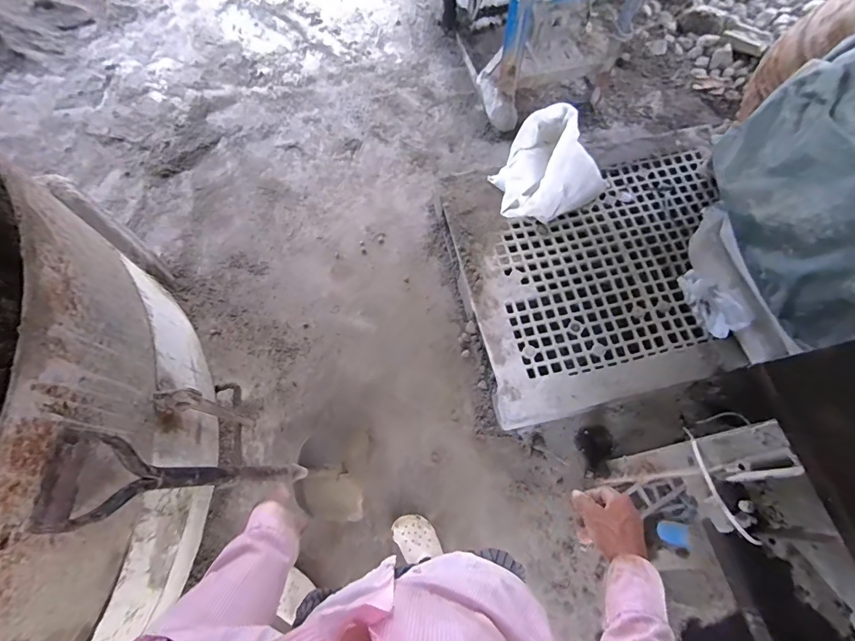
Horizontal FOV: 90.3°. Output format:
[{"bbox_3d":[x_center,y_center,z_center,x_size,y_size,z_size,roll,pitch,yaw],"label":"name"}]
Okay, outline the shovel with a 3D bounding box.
[{"bbox_3d":[-0.362,0.351,0.951,0.131,0.977,0.214,-11,67,4],"label":"shovel"}]

